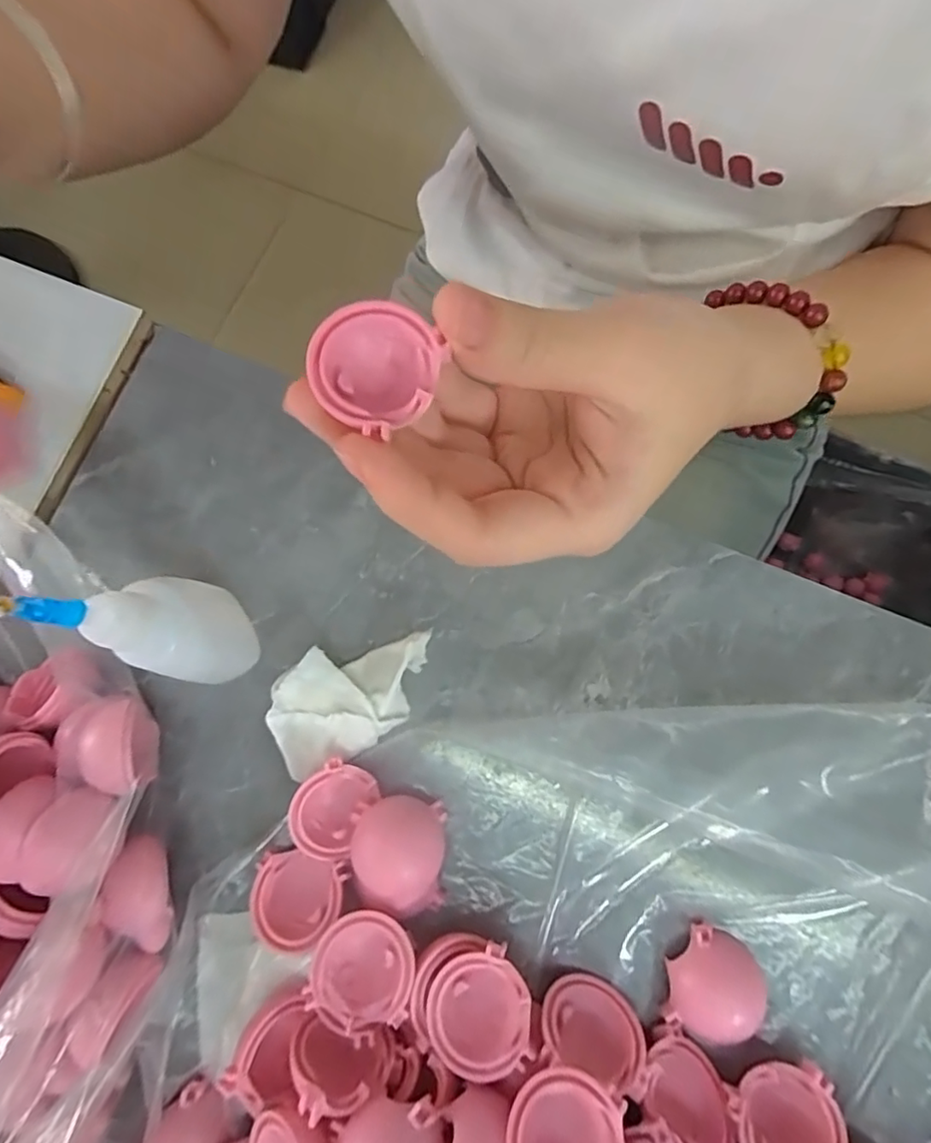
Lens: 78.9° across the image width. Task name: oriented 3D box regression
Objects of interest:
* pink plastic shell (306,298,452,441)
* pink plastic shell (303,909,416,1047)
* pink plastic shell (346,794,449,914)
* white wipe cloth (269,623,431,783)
[{"bbox_3d":[-0.021,-0.046,0.131,0.027,0.013,0.028,0,75,2],"label":"pink plastic shell"},{"bbox_3d":[-0.030,0.119,0.167,0.029,0.011,0.031,0,75,2],"label":"pink plastic shell"},{"bbox_3d":[-0.022,0.090,0.183,0.030,0.013,0.033,3,80,7],"label":"pink plastic shell"},{"bbox_3d":[-0.038,0.042,0.192,0.058,0.016,0.036,-26,78,1],"label":"white wipe cloth"}]

